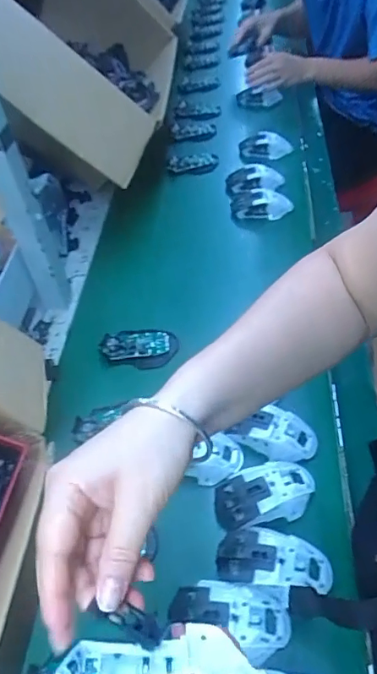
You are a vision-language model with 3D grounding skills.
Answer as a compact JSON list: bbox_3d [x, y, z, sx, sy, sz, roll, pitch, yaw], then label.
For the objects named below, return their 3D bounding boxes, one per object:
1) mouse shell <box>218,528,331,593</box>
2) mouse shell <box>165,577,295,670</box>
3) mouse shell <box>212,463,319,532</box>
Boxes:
[{"bbox_3d":[0.088,0.234,0.514,0.117,0.035,0.066,2,47,11],"label":"mouse shell"},{"bbox_3d":[0.040,0.276,0.484,0.117,0.032,0.064,-1,47,8],"label":"mouse shell"},{"bbox_3d":[0.086,0.179,0.568,0.114,0.041,0.065,-14,46,-4],"label":"mouse shell"}]

